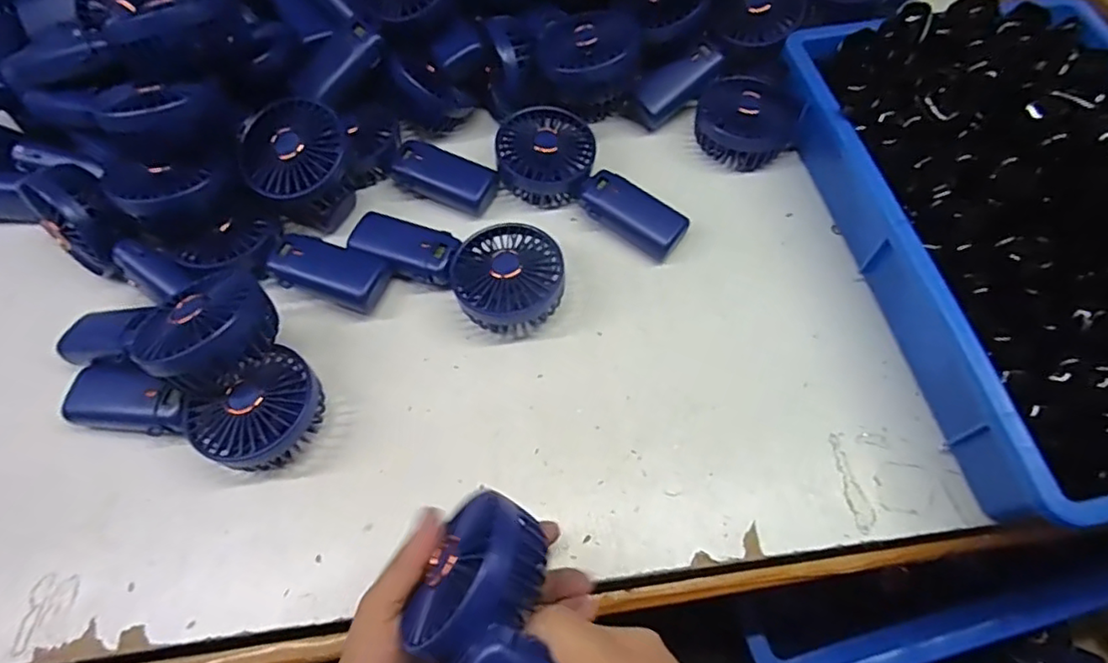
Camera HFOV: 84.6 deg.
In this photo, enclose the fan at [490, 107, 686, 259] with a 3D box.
[{"bbox_3d":[0.033,-0.132,0.533,0.182,0.045,0.083,29,66,14],"label":"fan"}]

